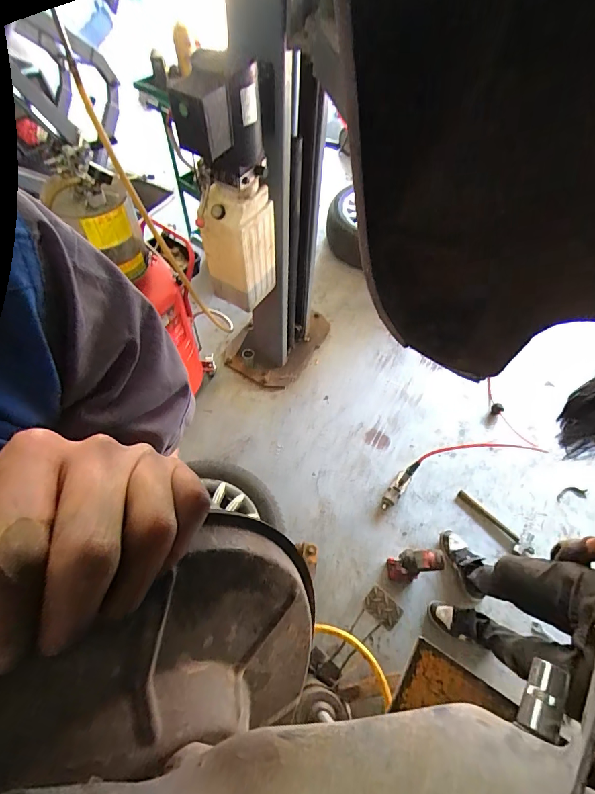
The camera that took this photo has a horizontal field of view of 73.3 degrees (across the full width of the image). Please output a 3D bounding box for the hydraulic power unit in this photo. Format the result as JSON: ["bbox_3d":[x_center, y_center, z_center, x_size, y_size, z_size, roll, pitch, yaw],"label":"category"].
[{"bbox_3d":[-0.203,-0.590,1.233,0.191,0.707,0.219,27,62,14],"label":"hydraulic power unit"}]

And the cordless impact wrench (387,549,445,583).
[{"bbox_3d":[0.446,0.655,1.543,0.143,0.316,0.101,2,59,-1],"label":"cordless impact wrench"}]

